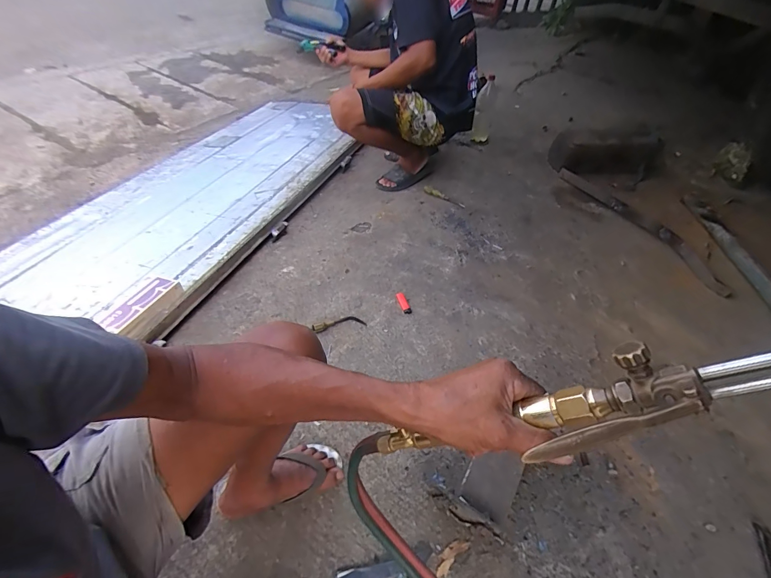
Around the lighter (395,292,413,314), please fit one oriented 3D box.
[{"bbox_3d":[0.054,0.042,1.086,0.026,0.010,0.082,-14,51,-16],"label":"lighter"}]

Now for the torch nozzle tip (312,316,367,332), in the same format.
[{"bbox_3d":[-0.132,0.101,1.017,0.147,0.020,0.038,-9,50,-13],"label":"torch nozzle tip"}]

